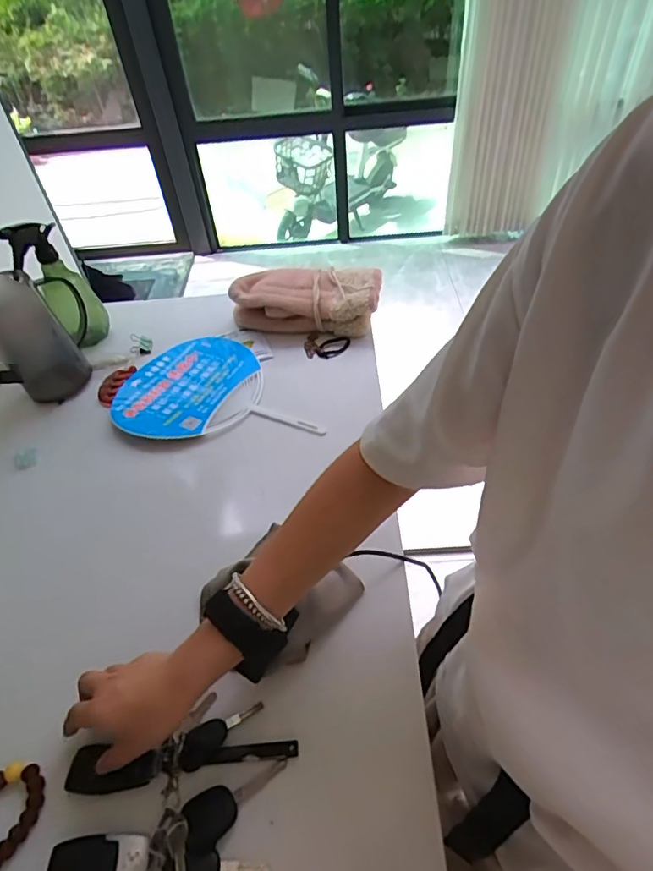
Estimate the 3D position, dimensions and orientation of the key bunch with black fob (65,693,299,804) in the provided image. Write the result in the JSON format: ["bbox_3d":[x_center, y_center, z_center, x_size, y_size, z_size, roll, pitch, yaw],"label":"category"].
[{"bbox_3d":[-0.123,0.265,0.436,0.188,0.013,0.065,-10,48,-5],"label":"key bunch with black fob"}]

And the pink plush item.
[{"bbox_3d":[-0.034,-0.219,0.824,0.234,0.075,0.100,4,48,8],"label":"pink plush item"}]

